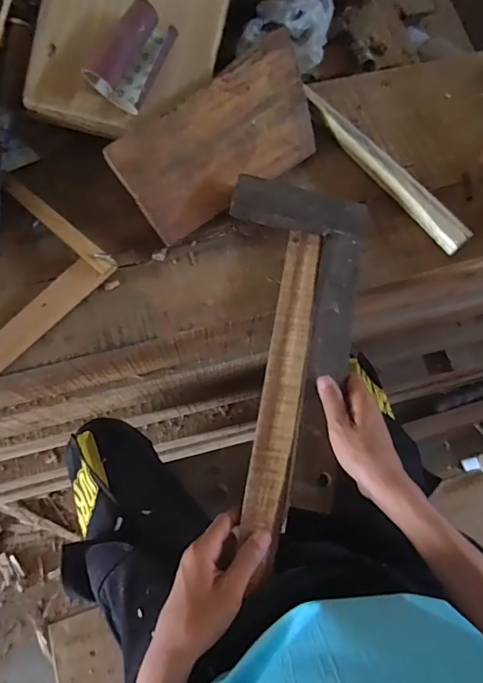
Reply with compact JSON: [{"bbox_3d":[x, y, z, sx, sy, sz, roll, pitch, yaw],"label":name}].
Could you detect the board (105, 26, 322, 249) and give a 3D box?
[{"bbox_3d":[-0.015,-0.232,0.516,0.258,0.016,0.133,-39,99,-14],"label":"board"}]

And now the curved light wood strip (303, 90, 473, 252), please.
[{"bbox_3d":[0.160,-0.202,0.526,0.031,0.014,0.257,-43,73,21],"label":"curved light wood strip"}]

